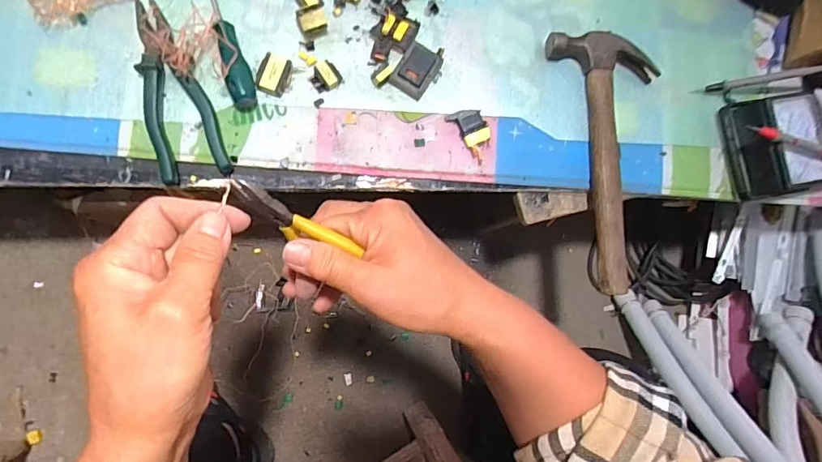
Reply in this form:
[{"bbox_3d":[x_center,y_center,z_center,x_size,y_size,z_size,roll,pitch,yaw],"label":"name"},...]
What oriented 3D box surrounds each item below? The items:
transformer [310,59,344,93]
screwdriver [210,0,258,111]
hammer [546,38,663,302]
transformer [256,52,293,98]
[{"bbox_3d":[-0.095,-0.174,0.515,0.034,0.012,0.030,-28,88,-10],"label":"transformer"},{"bbox_3d":[-0.216,-0.272,0.501,0.026,0.032,0.285,-16,86,-10],"label":"screwdriver"},{"bbox_3d":[0.240,-0.083,0.533,0.117,0.027,0.299,-7,84,-9],"label":"hammer"},{"bbox_3d":[-0.150,-0.172,0.509,0.030,0.016,0.041,17,81,-6],"label":"transformer"}]

